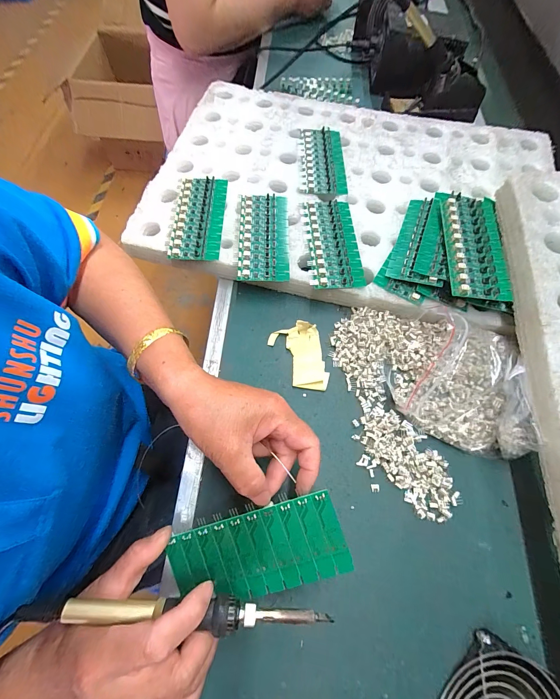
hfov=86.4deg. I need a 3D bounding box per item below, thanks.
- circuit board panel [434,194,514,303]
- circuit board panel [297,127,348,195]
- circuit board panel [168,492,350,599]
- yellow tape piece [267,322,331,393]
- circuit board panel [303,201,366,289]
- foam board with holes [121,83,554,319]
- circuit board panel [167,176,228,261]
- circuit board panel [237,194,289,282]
[{"bbox_3d":[0.222,-0.125,0.344,0.068,0.012,0.156,9,67,4],"label":"circuit board panel"},{"bbox_3d":[0.061,-0.279,0.440,0.065,0.009,0.137,0,67,-1],"label":"circuit board panel"},{"bbox_3d":[-0.019,0.158,0.231,0.136,0.004,0.063,-21,87,6],"label":"circuit board panel"},{"bbox_3d":[0.023,0.008,0.344,0.053,0.021,0.082,-15,66,-7],"label":"yellow tape piece"},{"bbox_3d":[0.066,-0.138,0.377,0.065,0.005,0.136,-4,65,-1],"label":"circuit board panel"},{"bbox_3d":[0.098,-0.231,0.437,0.538,0.046,0.384,11,66,5],"label":"foam board with holes"},{"bbox_3d":[-0.105,-0.174,0.389,0.060,0.009,0.134,2,67,0],"label":"circuit board panel"},{"bbox_3d":[-0.020,-0.146,0.377,0.062,0.008,0.134,-1,67,-1],"label":"circuit board panel"}]

